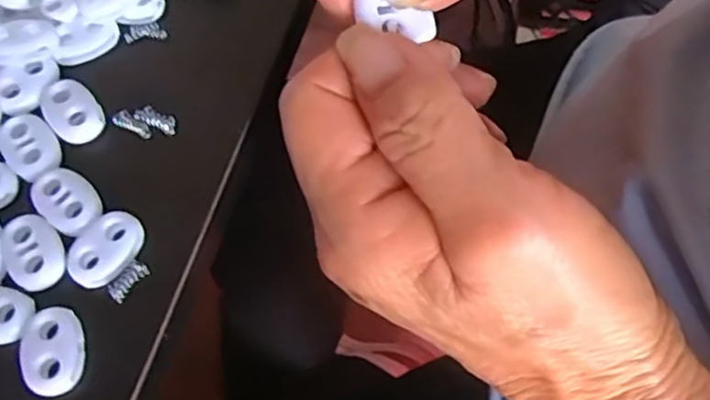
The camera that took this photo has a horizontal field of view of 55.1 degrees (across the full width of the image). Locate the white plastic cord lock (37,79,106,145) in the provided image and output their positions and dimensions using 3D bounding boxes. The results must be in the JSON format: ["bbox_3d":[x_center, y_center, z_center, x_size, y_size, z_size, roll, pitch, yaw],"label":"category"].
[{"bbox_3d":[-0.087,-0.028,0.209,0.015,0.004,0.022,-36,69,-12],"label":"white plastic cord lock"}]

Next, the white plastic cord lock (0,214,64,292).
[{"bbox_3d":[-0.090,0.014,0.189,0.015,0.004,0.022,-32,68,-10],"label":"white plastic cord lock"}]

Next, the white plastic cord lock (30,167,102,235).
[{"bbox_3d":[-0.083,0.000,0.194,0.023,0.004,0.015,39,74,18],"label":"white plastic cord lock"}]

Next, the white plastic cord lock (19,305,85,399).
[{"bbox_3d":[-0.079,0.040,0.179,0.015,0.004,0.023,-18,67,-5],"label":"white plastic cord lock"}]

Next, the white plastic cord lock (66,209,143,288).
[{"bbox_3d":[-0.069,0.013,0.189,0.022,0.004,0.016,-40,70,-13],"label":"white plastic cord lock"}]

